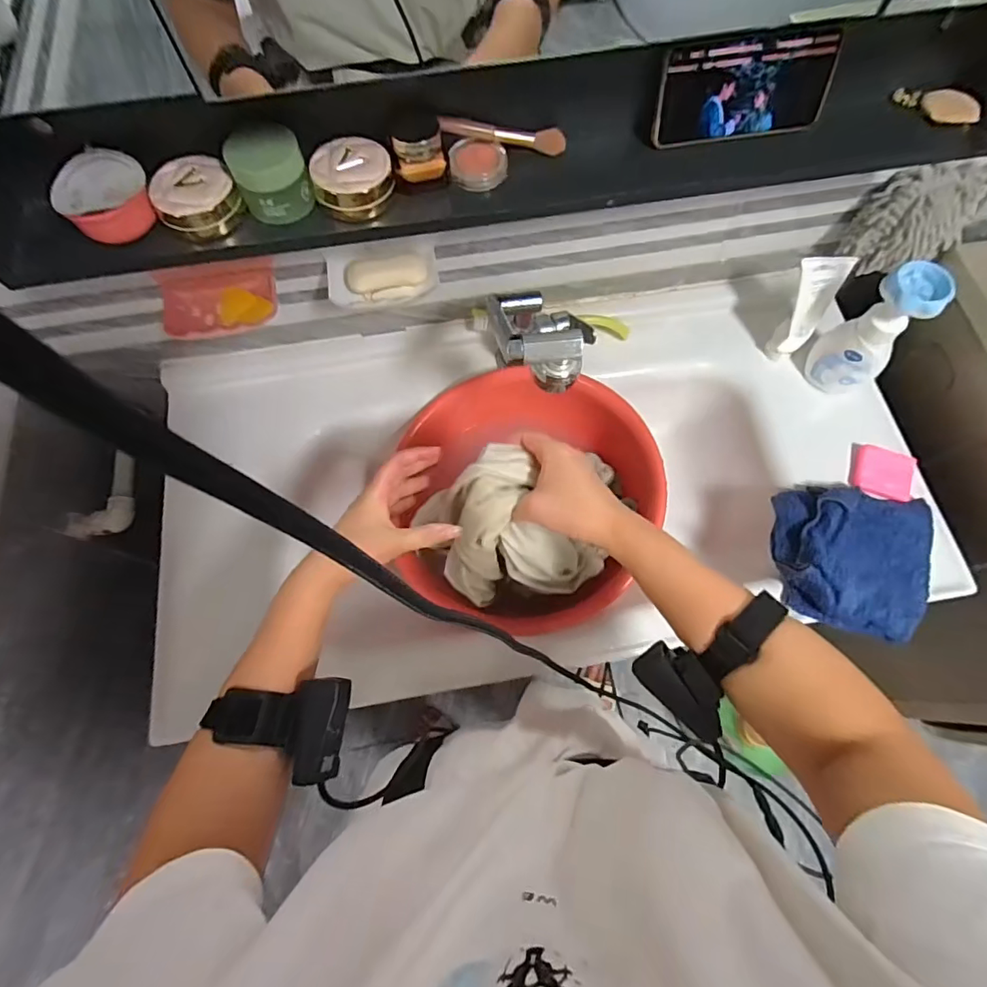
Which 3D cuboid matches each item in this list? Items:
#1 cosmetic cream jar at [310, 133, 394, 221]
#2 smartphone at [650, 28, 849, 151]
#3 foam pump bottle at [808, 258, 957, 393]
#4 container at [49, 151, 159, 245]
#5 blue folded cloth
[{"bbox_3d":[-0.133,-0.297,0.476,0.071,0.041,0.059,-18,70,-6],"label":"cosmetic cream jar"},{"bbox_3d":[0.238,-0.380,0.479,0.169,0.075,0.010,-9,49,-1],"label":"smartphone"},{"bbox_3d":[0.492,-0.207,0.661,0.067,0.182,0.082,-38,74,-13],"label":"foam pump bottle"},{"bbox_3d":[-0.349,-0.268,0.461,0.073,0.042,0.070,0,69,0],"label":"container"},{"bbox_3d":[0.457,0.082,0.637,0.181,0.042,0.176,10,70,4],"label":"blue folded cloth"}]

